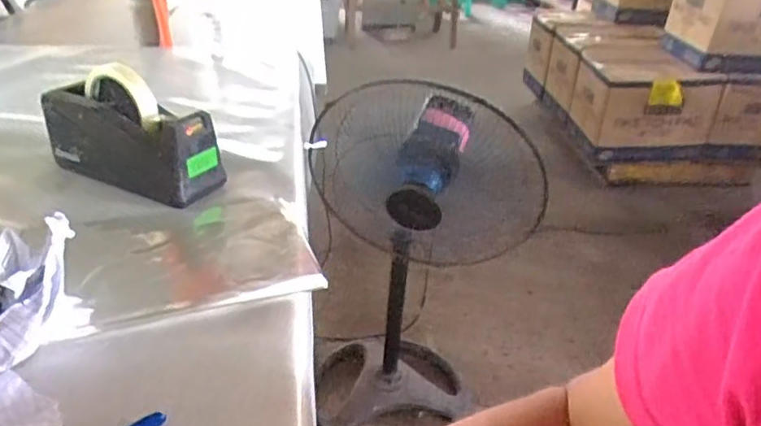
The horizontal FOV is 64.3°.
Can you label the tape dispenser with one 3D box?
[{"bbox_3d":[-0.278,-0.088,0.681,0.192,0.122,0.073,15,32,21],"label":"tape dispenser"}]

